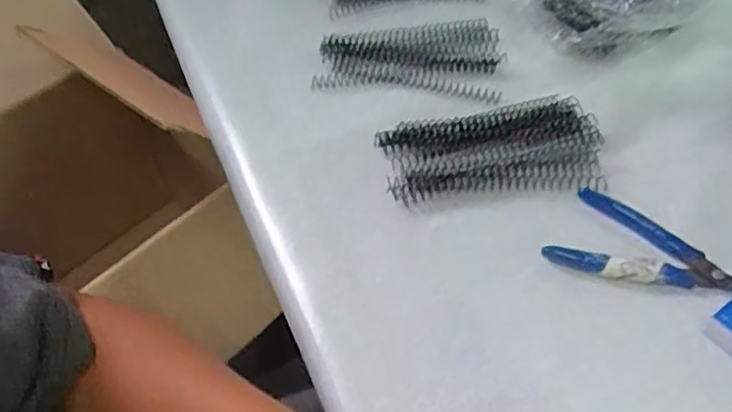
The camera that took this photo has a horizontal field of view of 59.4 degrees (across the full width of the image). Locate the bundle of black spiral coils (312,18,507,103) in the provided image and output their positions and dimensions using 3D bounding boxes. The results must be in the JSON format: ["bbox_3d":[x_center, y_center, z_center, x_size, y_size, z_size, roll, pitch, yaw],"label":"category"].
[{"bbox_3d":[0.040,-0.136,0.583,0.161,0.019,0.102,3,50,7],"label":"bundle of black spiral coils"}]

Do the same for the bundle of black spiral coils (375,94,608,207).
[{"bbox_3d":[0.097,-0.045,0.499,0.166,0.015,0.087,-8,49,-2],"label":"bundle of black spiral coils"}]

